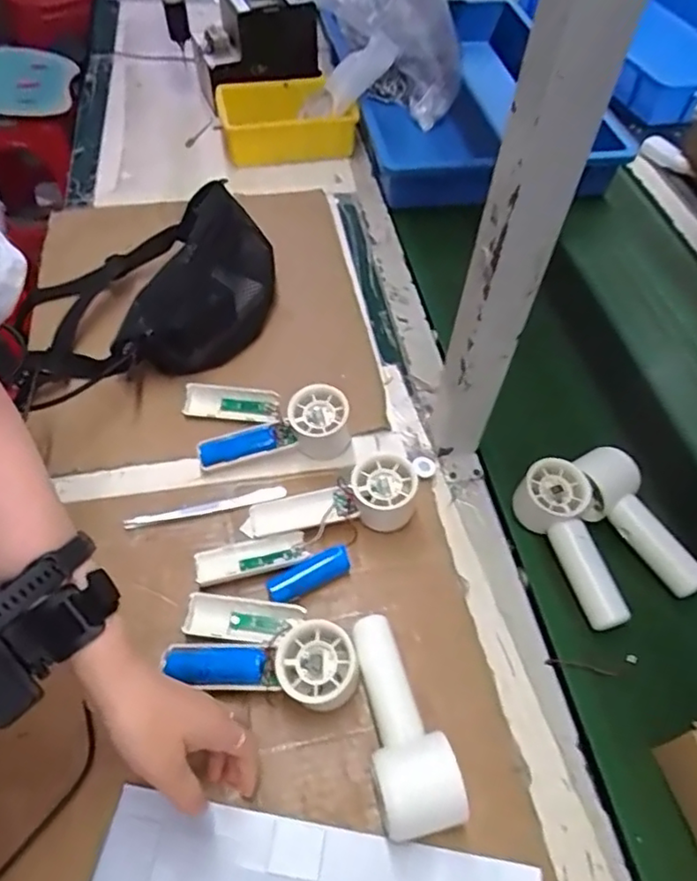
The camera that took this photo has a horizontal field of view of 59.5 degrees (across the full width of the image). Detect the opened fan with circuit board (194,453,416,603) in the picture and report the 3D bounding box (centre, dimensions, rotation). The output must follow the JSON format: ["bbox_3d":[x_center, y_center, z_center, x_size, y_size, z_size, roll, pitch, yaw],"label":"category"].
[{"bbox_3d":[-0.036,0.073,0.537,0.198,0.054,0.087,-27,59,-21],"label":"opened fan with circuit board"}]

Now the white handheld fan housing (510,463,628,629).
[{"bbox_3d":[0.208,0.089,0.547,0.056,0.052,0.144,-20,57,-17],"label":"white handheld fan housing"}]

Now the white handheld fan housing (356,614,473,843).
[{"bbox_3d":[0.036,0.202,0.446,0.052,0.051,0.148,-11,55,-11],"label":"white handheld fan housing"}]

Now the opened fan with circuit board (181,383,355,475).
[{"bbox_3d":[-0.084,-0.030,0.609,0.157,0.059,0.099,-6,54,-7],"label":"opened fan with circuit board"}]

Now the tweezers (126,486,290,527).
[{"bbox_3d":[-0.132,0.061,0.566,0.147,0.009,0.018,-8,54,-8],"label":"tweezers"}]

